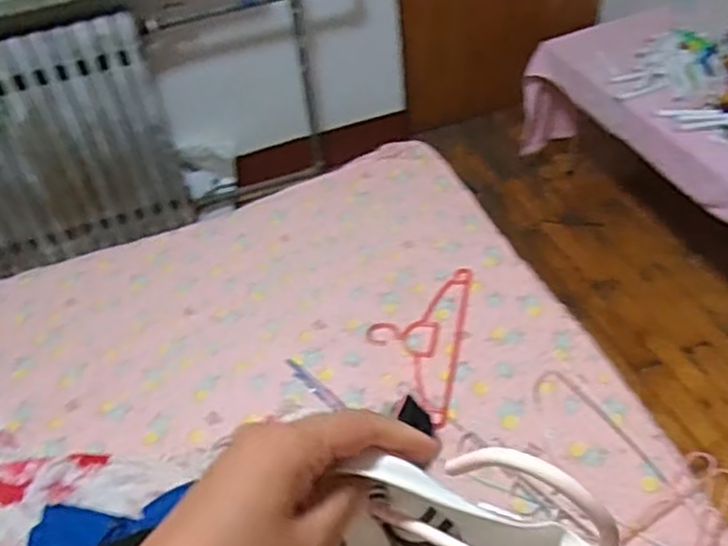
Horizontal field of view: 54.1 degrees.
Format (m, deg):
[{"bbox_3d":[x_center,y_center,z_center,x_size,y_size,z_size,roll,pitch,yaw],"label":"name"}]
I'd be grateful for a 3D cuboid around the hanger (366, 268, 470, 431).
[{"bbox_3d":[0.107,0.129,1.467,0.188,0.011,0.414,5,43,14],"label":"hanger"}]

